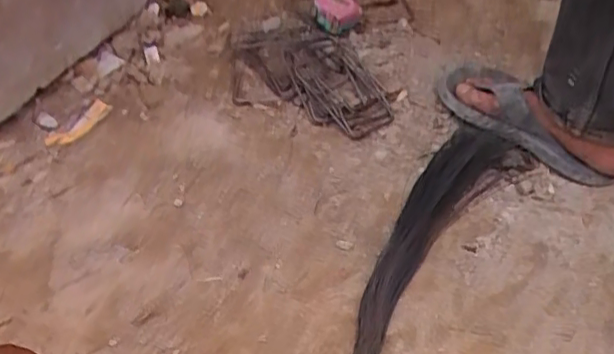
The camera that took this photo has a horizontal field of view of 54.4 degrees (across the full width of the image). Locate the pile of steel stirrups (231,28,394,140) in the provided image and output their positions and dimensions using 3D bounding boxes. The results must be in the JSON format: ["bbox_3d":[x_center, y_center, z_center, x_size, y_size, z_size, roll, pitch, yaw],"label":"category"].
[{"bbox_3d":[0.001,-0.164,0.976,0.242,0.063,0.294,-1,47,-7],"label":"pile of steel stirrups"}]

